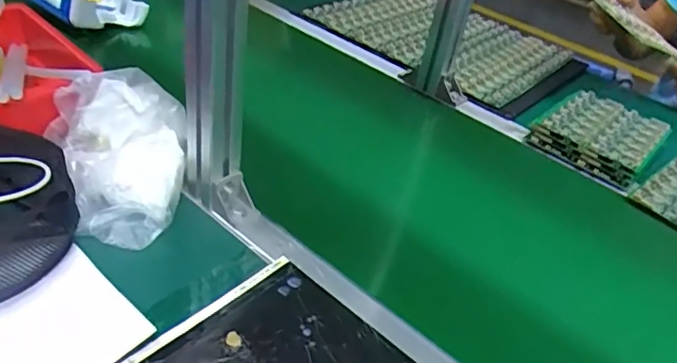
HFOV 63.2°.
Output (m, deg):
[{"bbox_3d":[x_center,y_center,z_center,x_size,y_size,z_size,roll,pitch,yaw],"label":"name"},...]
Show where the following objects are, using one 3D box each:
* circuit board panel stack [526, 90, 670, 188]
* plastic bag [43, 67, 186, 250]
[{"bbox_3d":[0.406,-0.080,0.846,0.159,0.034,0.204,32,42,27],"label":"circuit board panel stack"},{"bbox_3d":[-0.228,-0.029,0.585,0.139,0.093,0.190,-9,42,-23],"label":"plastic bag"}]

